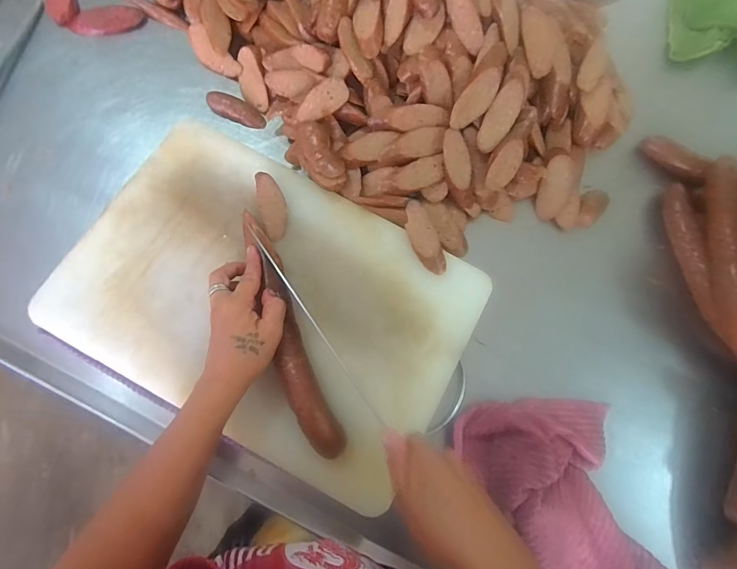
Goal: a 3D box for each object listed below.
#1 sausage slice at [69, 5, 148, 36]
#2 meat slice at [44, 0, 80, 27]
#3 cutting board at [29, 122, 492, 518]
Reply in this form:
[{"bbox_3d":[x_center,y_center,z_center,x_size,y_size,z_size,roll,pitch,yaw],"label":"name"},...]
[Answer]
[{"bbox_3d":[-0.362,-0.368,0.551,0.098,0.014,0.035,-12,77,-6],"label":"sausage slice"},{"bbox_3d":[-0.429,-0.397,0.552,0.040,0.016,0.082,-23,78,-9],"label":"meat slice"},{"bbox_3d":[-0.109,0.014,0.443,0.431,0.021,0.289,28,75,6],"label":"cutting board"}]

